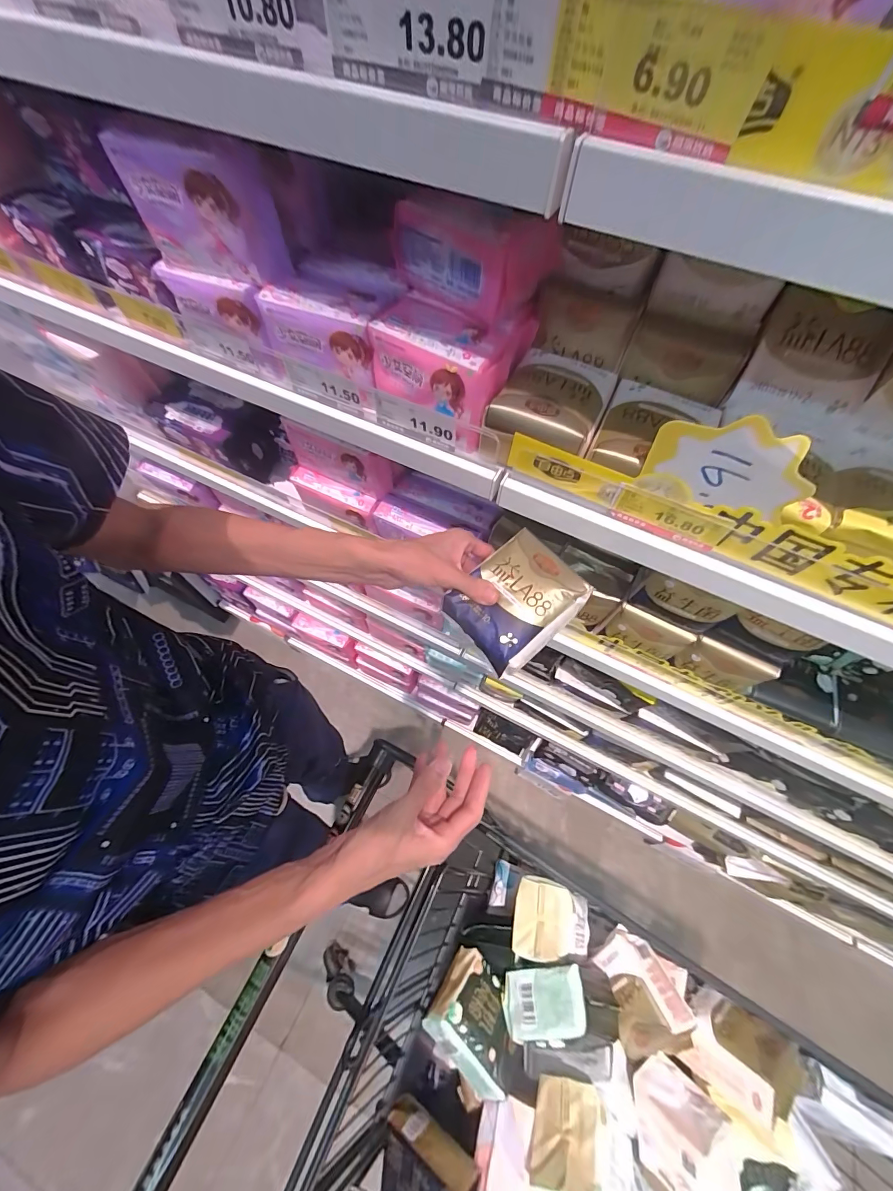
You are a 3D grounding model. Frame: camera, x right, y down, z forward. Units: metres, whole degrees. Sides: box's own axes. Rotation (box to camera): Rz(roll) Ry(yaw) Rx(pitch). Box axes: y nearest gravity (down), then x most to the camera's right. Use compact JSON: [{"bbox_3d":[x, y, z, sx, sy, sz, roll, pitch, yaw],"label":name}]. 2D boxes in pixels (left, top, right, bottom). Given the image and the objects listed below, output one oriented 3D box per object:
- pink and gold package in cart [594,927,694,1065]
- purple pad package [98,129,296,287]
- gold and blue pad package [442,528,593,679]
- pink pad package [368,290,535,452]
[{"bbox_3d":[0.259,0.549,0.549,0.068,0.096,0.123,13,24,-26],"label":"pink and gold package in cart"},{"bbox_3d":[-0.205,-0.331,0.343,0.129,0.084,0.038,22,64,10],"label":"purple pad package"},{"bbox_3d":[0.067,0.007,0.387,0.114,0.045,0.091,-42,71,-4],"label":"gold and blue pad package"},{"bbox_3d":[0.003,-0.222,0.382,0.126,0.075,0.102,25,64,11],"label":"pink pad package"}]

